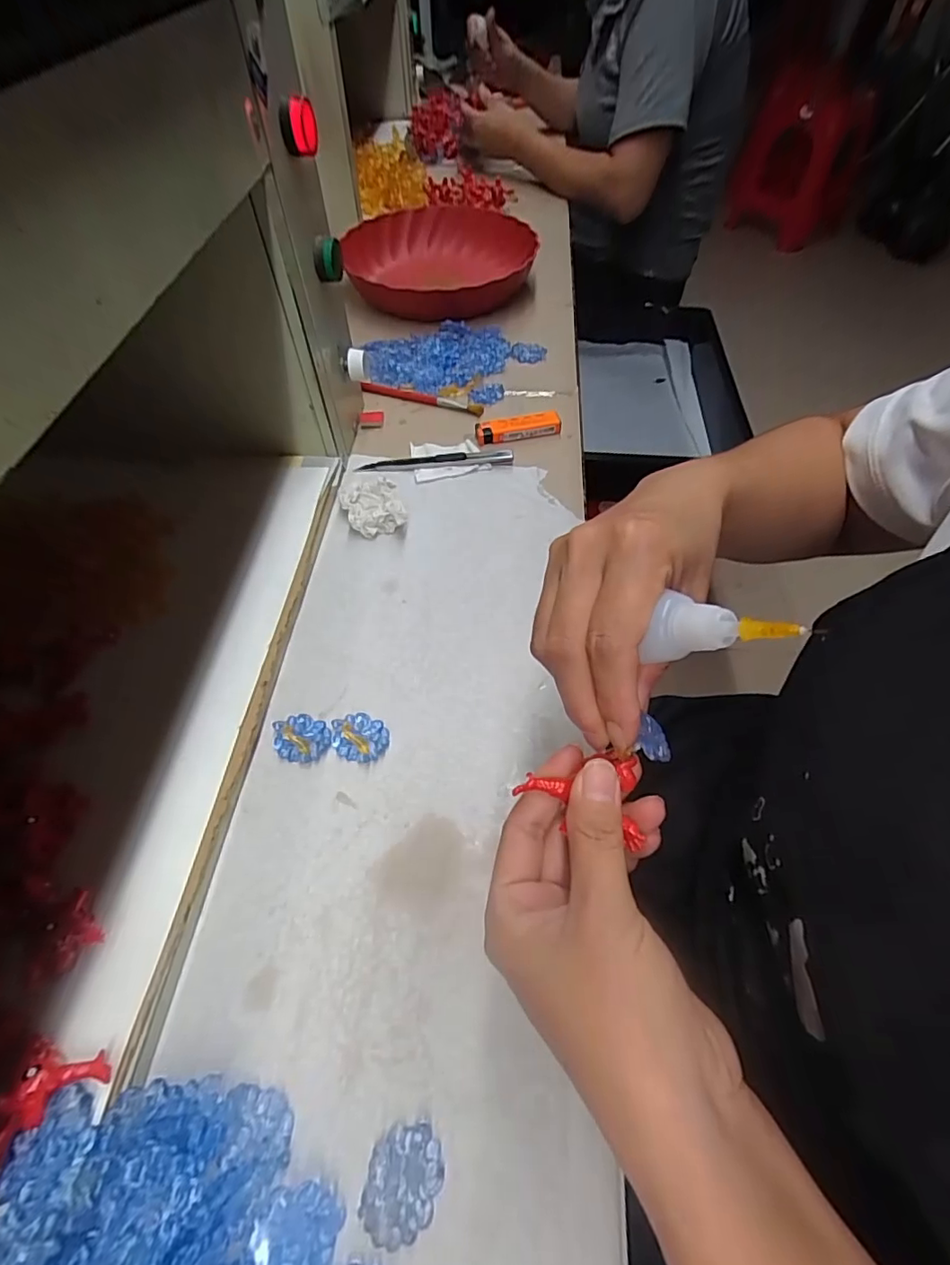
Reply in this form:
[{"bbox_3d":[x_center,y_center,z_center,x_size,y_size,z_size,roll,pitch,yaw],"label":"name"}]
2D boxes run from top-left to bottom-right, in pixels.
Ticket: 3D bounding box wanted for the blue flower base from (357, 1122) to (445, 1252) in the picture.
[{"bbox_3d":[-0.030,0.232,0.224,0.031,0.005,0.036,7,56,5],"label":"blue flower base"}]

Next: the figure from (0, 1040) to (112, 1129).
[{"bbox_3d":[-0.177,0.189,0.222,0.038,0.023,0.023,8,56,5],"label":"figure"}]

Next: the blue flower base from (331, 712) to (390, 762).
[{"bbox_3d":[-0.073,0.063,0.332,0.032,0.013,0.035,0,56,0],"label":"blue flower base"}]

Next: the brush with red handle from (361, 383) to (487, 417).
[{"bbox_3d":[-0.054,-0.242,0.544,0.130,0.010,0.020,15,57,10],"label":"brush with red handle"}]

